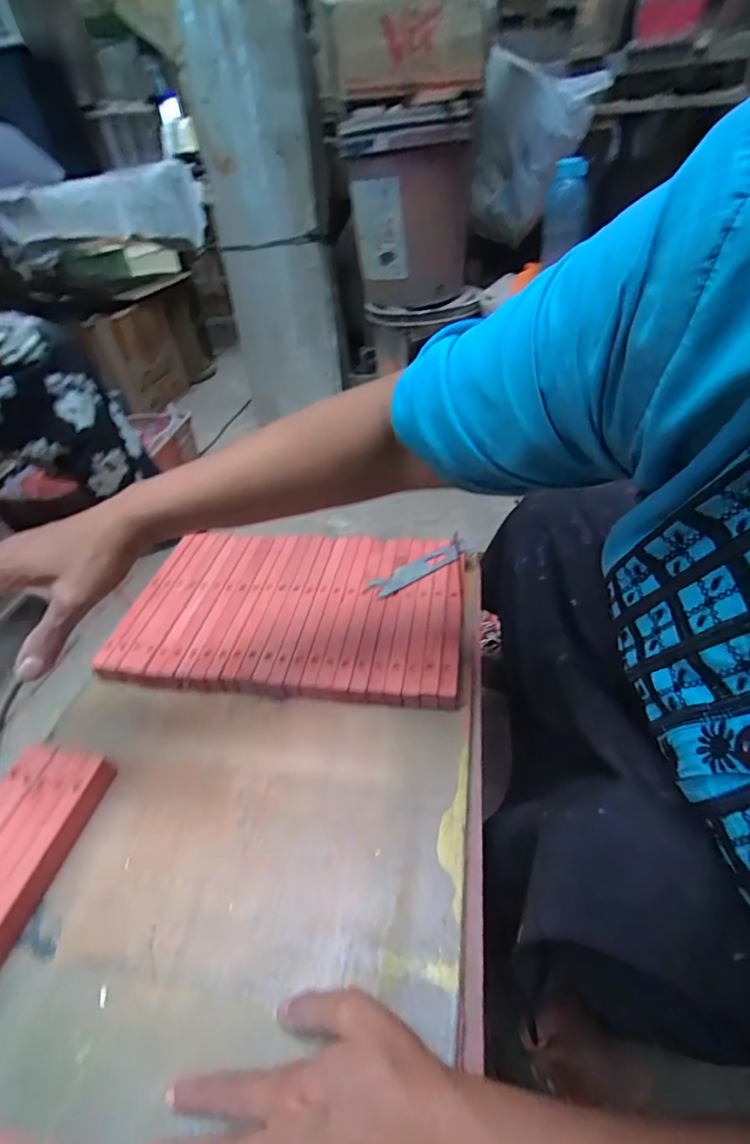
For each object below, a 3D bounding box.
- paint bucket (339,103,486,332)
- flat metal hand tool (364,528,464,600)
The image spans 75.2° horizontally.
[{"bbox_3d":[0.093,-0.853,1.189,0.301,0.413,0.301,-2,42,6],"label":"paint bucket"},{"bbox_3d":[0.053,-0.007,0.559,0.128,0.005,0.035,-30,46,-24],"label":"flat metal hand tool"}]

